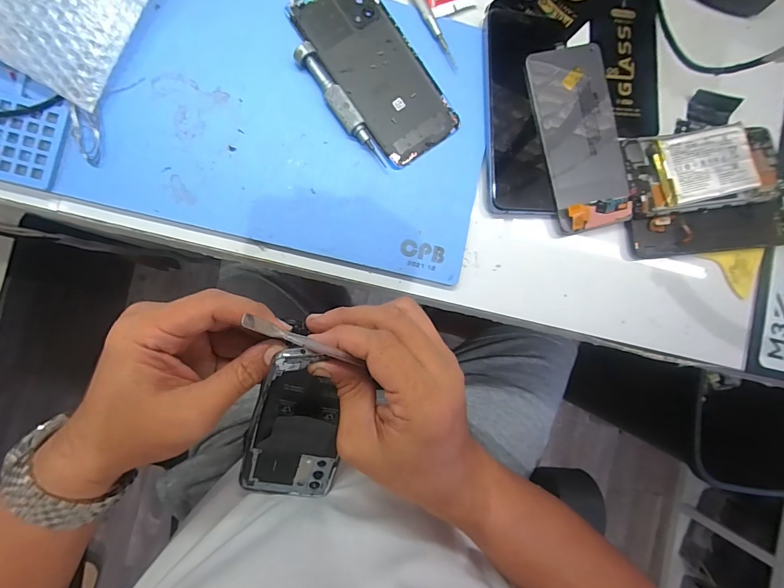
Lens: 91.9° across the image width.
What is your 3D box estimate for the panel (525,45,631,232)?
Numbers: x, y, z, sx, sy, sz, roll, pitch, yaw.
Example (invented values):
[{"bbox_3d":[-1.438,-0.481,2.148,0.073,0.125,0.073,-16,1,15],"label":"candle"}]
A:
[{"bbox_3d":[0.165,-0.135,0.327,0.071,0.009,0.154,-14,90,-7],"label":"panel"}]

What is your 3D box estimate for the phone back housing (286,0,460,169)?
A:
[{"bbox_3d":[-0.013,-0.184,0.309,0.071,0.005,0.155,-36,92,-7],"label":"phone back housing"}]

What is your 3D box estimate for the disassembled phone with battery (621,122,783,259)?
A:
[{"bbox_3d":[0.296,-0.096,0.353,0.173,0.021,0.112,-6,89,-7],"label":"disassembled phone with battery"}]

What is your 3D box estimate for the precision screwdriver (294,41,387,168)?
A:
[{"bbox_3d":[-0.040,-0.147,0.298,0.017,0.016,0.102,-37,92,-7],"label":"precision screwdriver"}]

